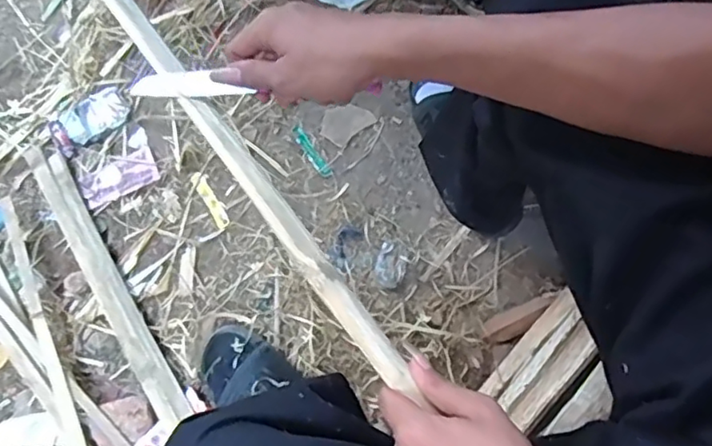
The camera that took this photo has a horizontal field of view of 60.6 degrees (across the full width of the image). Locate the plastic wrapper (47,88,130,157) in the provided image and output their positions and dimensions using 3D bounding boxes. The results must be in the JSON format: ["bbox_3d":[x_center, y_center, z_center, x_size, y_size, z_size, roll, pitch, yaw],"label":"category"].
[{"bbox_3d":[-0.407,-0.159,0.933,0.124,0.012,0.069,-34,80,-5],"label":"plastic wrapper"}]

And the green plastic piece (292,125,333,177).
[{"bbox_3d":[-0.068,-0.107,0.918,0.018,0.007,0.092,-35,79,-8],"label":"green plastic piece"}]

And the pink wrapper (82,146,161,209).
[{"bbox_3d":[-0.355,-0.068,0.919,0.114,0.006,0.056,-27,79,-4],"label":"pink wrapper"}]

